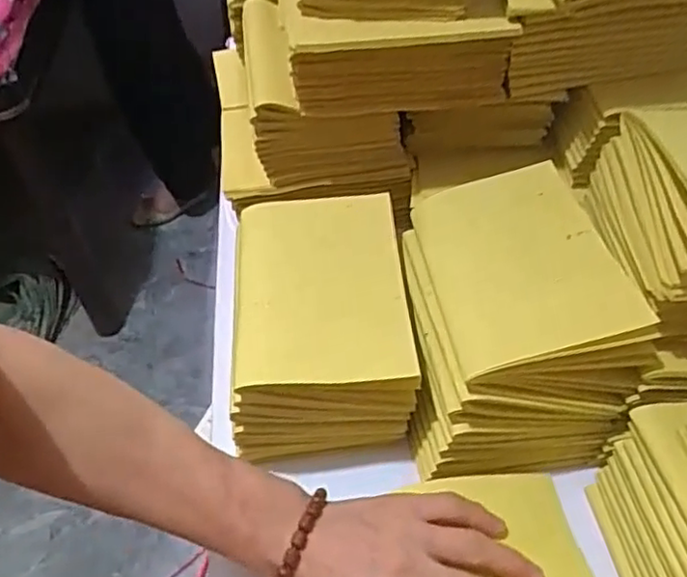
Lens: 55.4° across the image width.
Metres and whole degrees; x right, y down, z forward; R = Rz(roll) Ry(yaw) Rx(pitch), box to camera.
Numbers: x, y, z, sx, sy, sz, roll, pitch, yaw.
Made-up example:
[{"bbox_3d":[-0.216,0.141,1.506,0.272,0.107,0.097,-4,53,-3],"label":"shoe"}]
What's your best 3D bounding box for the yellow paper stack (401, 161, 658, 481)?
[{"bbox_3d":[0.111,0.021,0.455,0.127,0.116,0.176,-5,50,0],"label":"yellow paper stack"}]

